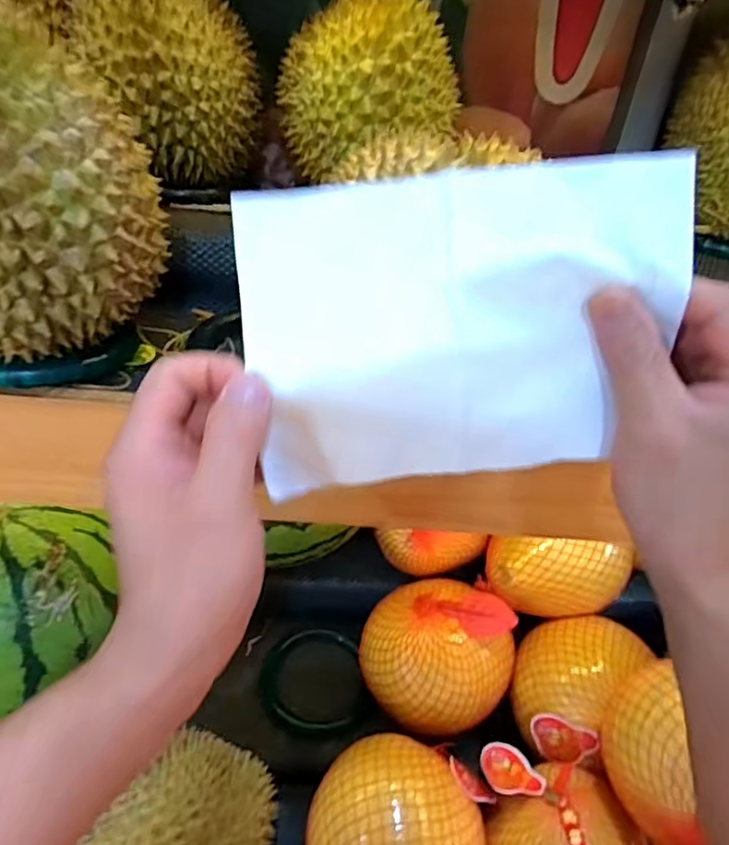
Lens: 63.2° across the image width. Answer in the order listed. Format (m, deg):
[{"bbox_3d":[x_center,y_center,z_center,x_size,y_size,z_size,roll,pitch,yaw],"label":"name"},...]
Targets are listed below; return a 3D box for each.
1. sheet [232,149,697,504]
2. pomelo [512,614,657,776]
[{"bbox_3d":[0.037,-0.035,0.245,0.171,0.126,0.012,-3,17,6],"label":"sheet"},{"bbox_3d":[0.225,0.274,0.646,0.120,0.113,0.113,30,39,30],"label":"pomelo"}]

